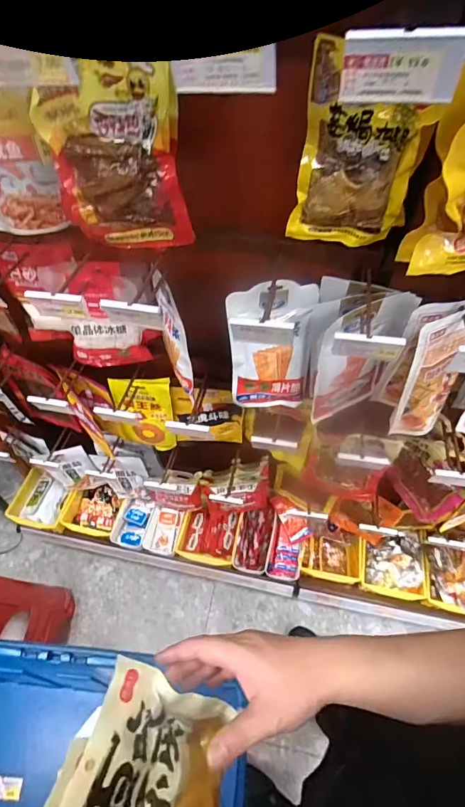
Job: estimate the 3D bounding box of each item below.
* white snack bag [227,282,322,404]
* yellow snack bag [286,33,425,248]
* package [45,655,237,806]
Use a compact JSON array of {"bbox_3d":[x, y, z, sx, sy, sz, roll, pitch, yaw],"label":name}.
[{"bbox_3d":[0.065,-0.089,0.718,0.140,0.248,0.018,-2,41,-2],"label":"white snack bag"},{"bbox_3d":[0.145,-0.289,0.492,0.131,0.201,0.053,23,59,15],"label":"yellow snack bag"},{"bbox_3d":[-0.071,0.319,0.337,0.026,0.170,0.166,-16,43,43],"label":"package"}]

